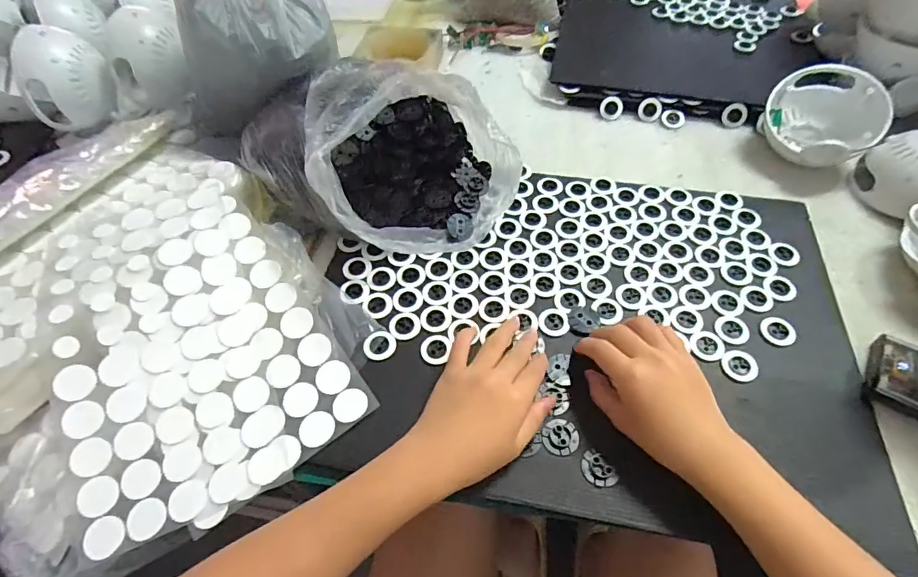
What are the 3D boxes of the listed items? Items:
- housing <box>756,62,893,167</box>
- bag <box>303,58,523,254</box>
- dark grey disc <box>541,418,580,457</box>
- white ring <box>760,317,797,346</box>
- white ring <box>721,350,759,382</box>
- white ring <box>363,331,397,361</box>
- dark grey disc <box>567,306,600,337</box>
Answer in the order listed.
[{"bbox_3d":[0.413,-0.191,0.538,0.118,0.078,0.107,34,62,21],"label":"housing"},{"bbox_3d":[-0.041,-0.135,0.465,0.189,0.138,0.176,-7,56,-4],"label":"bag"},{"bbox_3d":[0.081,0.117,0.371,0.026,0.006,0.028,-1,54,2],"label":"dark grey disc"},{"bbox_3d":[0.287,0.038,0.421,0.029,0.004,0.029,-1,54,2],"label":"white ring"},{"bbox_3d":[0.242,0.067,0.405,0.028,0.005,0.028,-1,54,2],"label":"white ring"},{"bbox_3d":[-0.069,0.050,0.412,0.029,0.004,0.025,-22,56,-13],"label":"white ring"},{"bbox_3d":[0.114,0.028,0.427,0.028,0.004,0.028,1,57,-1],"label":"dark grey disc"}]

